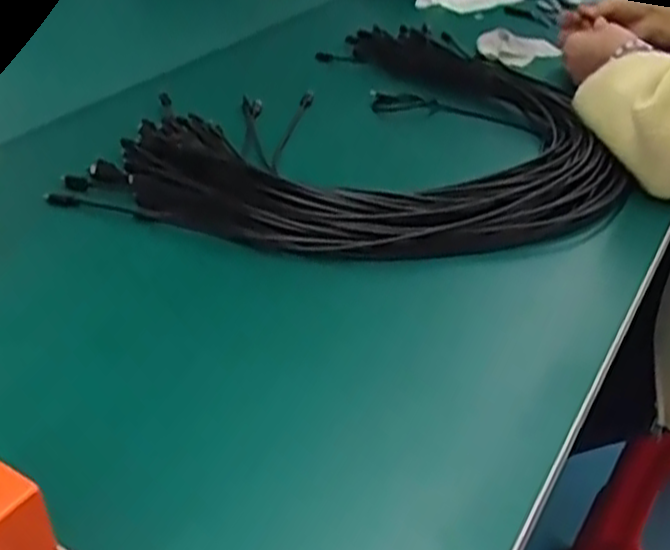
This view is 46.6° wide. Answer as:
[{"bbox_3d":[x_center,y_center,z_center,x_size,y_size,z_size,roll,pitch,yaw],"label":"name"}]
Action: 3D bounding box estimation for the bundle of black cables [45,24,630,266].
[{"bbox_3d":[0.055,-0.189,0.851,0.478,0.041,0.598,9,34,13],"label":"bundle of black cables"}]

